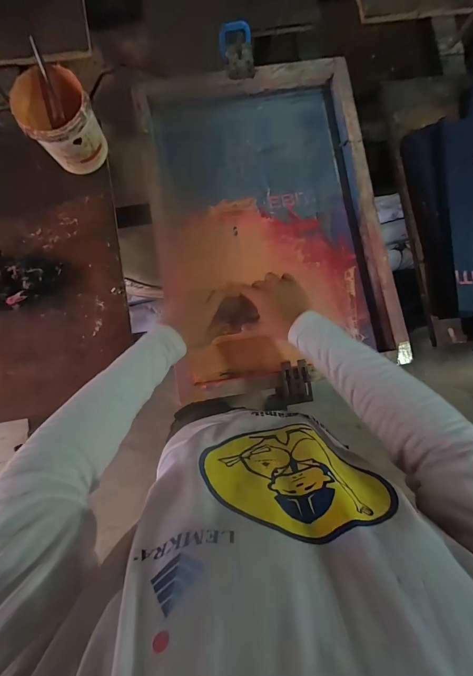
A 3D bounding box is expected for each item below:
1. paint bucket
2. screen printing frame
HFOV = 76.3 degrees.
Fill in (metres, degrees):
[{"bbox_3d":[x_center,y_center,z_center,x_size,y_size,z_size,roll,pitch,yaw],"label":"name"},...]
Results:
[{"bbox_3d":[-0.329,-0.405,0.582,0.118,0.141,0.139,-33,87,-6],"label":"paint bucket"},{"bbox_3d":[0.060,-0.240,0.630,0.453,0.059,0.668,-8,84,-2],"label":"screen printing frame"}]

